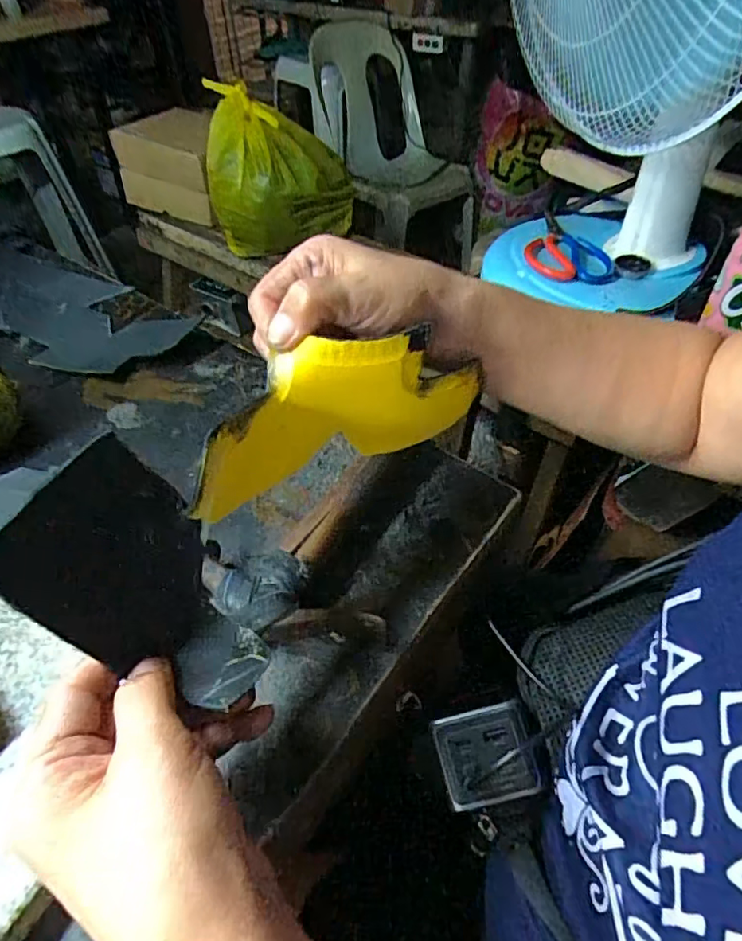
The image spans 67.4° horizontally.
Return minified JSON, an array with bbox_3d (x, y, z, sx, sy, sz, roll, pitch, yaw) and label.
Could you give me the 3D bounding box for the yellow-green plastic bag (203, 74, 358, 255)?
[{"bbox_3d":[-0.176,-0.587,1.113,0.276,0.254,0.192,-5,48,-4],"label":"yellow-green plastic bag"}]

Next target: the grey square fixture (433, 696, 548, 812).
[{"bbox_3d":[0.063,0.151,0.298,0.052,0.005,0.045,-17,71,3],"label":"grey square fixture"}]

